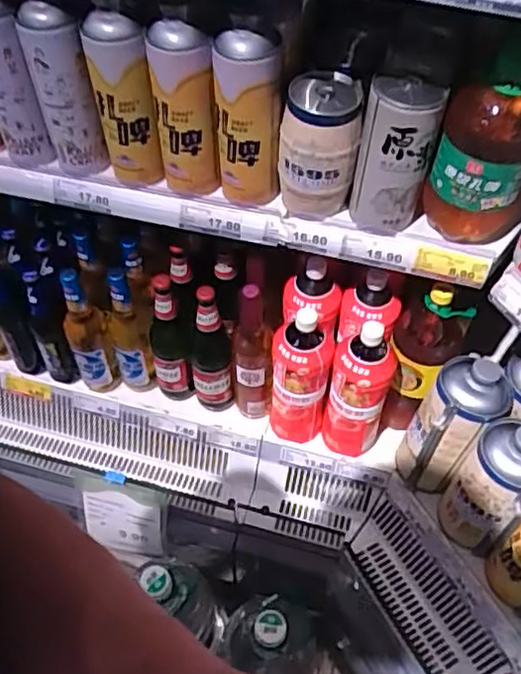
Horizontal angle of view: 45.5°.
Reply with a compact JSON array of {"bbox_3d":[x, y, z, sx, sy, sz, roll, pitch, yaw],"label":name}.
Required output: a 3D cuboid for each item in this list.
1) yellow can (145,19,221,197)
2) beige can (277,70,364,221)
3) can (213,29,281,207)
[{"bbox_3d":[-0.097,-0.278,0.786,0.071,0.210,0.077,0,53,0],"label":"yellow can"},{"bbox_3d":[0.071,-0.233,0.776,0.092,0.159,0.084,6,53,4],"label":"beige can"},{"bbox_3d":[-0.016,-0.274,0.777,0.079,0.214,0.085,0,53,0],"label":"can"}]

